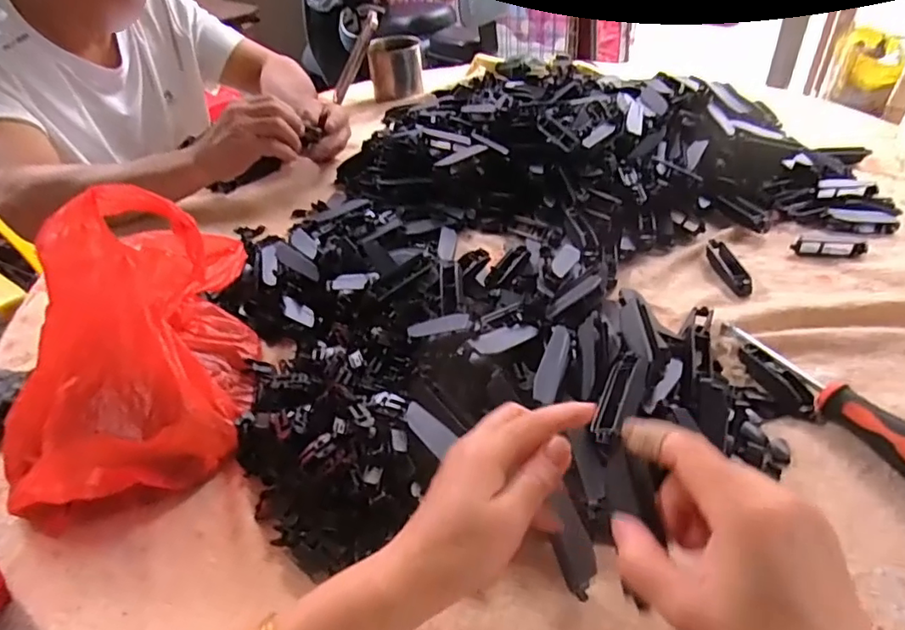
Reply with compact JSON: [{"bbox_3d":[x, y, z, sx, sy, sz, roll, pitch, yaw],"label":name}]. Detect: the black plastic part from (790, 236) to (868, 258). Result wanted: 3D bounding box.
[{"bbox_3d":[0.382,-0.070,0.565,0.070,0.014,0.021,4,42,11],"label":"black plastic part"}]

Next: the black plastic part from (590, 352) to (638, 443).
[{"bbox_3d":[0.109,0.054,0.374,0.015,0.008,0.071,16,56,23],"label":"black plastic part"}]

